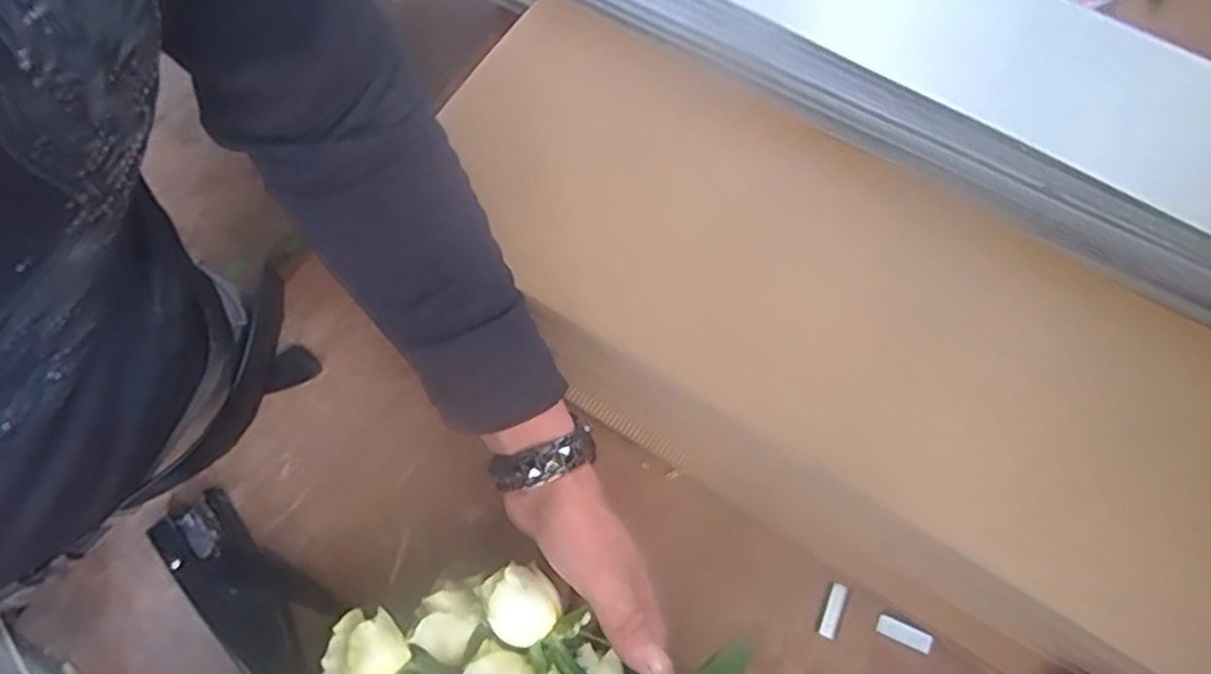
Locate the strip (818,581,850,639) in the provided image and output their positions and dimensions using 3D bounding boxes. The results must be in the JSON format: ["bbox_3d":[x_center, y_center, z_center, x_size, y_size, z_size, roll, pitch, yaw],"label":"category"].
[{"bbox_3d":[0.151,0.181,0.508,0.012,0.004,0.036,17,85,6],"label":"strip"}]

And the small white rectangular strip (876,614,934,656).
[{"bbox_3d":[0.196,0.195,0.503,0.035,0.004,0.014,23,103,14],"label":"small white rectangular strip"}]

